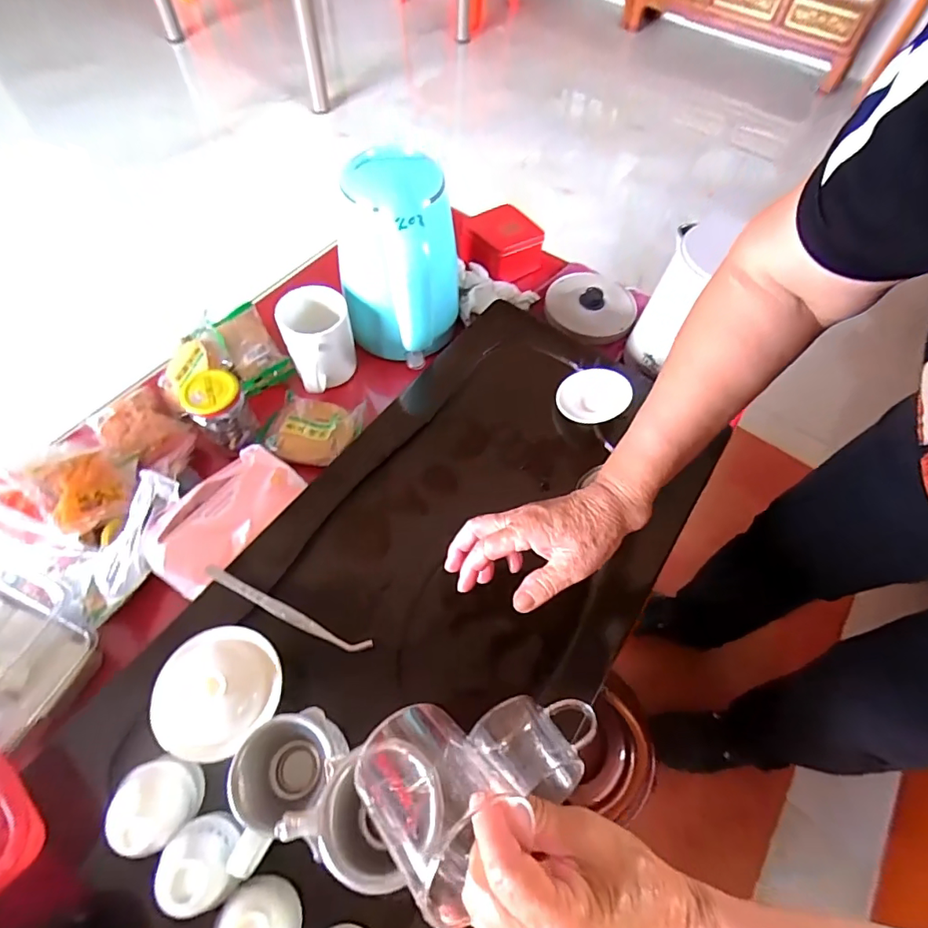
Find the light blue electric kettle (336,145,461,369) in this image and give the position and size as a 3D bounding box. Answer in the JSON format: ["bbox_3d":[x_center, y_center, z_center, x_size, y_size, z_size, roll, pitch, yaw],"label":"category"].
[{"bbox_3d":[-0.076,-0.231,0.606,0.127,0.217,0.116,32,62,15],"label":"light blue electric kettle"}]

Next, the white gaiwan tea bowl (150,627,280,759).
[{"bbox_3d":[-0.191,0.184,0.402,0.085,0.051,0.091,6,59,0],"label":"white gaiwan tea bowl"}]

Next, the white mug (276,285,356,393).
[{"bbox_3d":[-0.182,-0.161,0.631,0.084,0.096,0.086,-20,62,-15],"label":"white mug"}]

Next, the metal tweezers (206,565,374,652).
[{"bbox_3d":[-0.163,0.133,0.456,0.167,0.007,0.016,21,60,9],"label":"metal tweezers"}]

